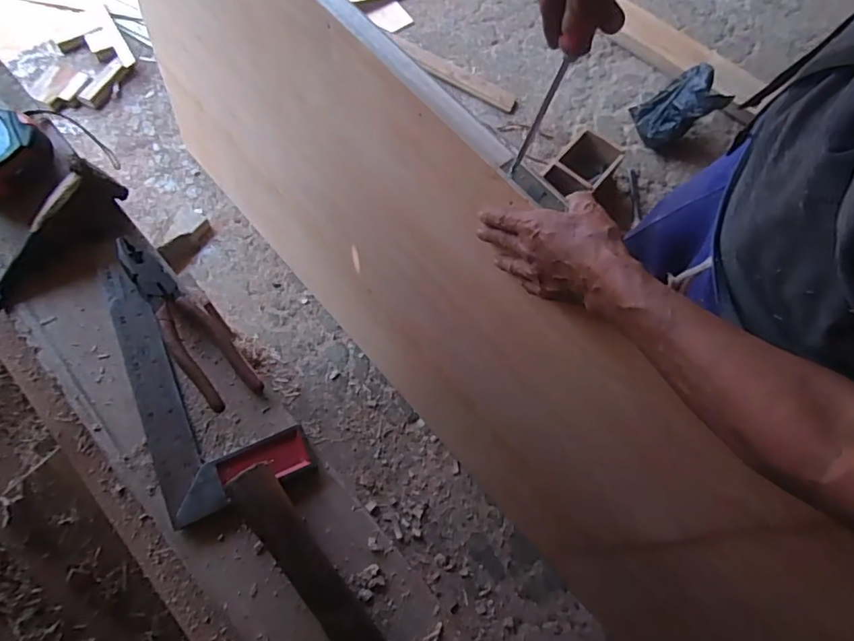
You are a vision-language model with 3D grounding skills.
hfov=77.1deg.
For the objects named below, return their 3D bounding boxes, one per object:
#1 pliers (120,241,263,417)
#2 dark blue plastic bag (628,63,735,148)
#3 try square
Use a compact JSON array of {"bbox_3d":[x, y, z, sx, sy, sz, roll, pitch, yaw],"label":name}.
[{"bbox_3d":[-0.226,-0.002,0.488,0.190,0.013,0.050,49,45,10],"label":"pliers"},{"bbox_3d":[0.673,-0.576,1.433,0.163,0.171,0.156,-12,71,-5],"label":"dark blue plastic bag"},{"bbox_3d":[-0.207,0.042,0.483,0.118,0.013,0.248,-26,73,-9],"label":"try square"}]

